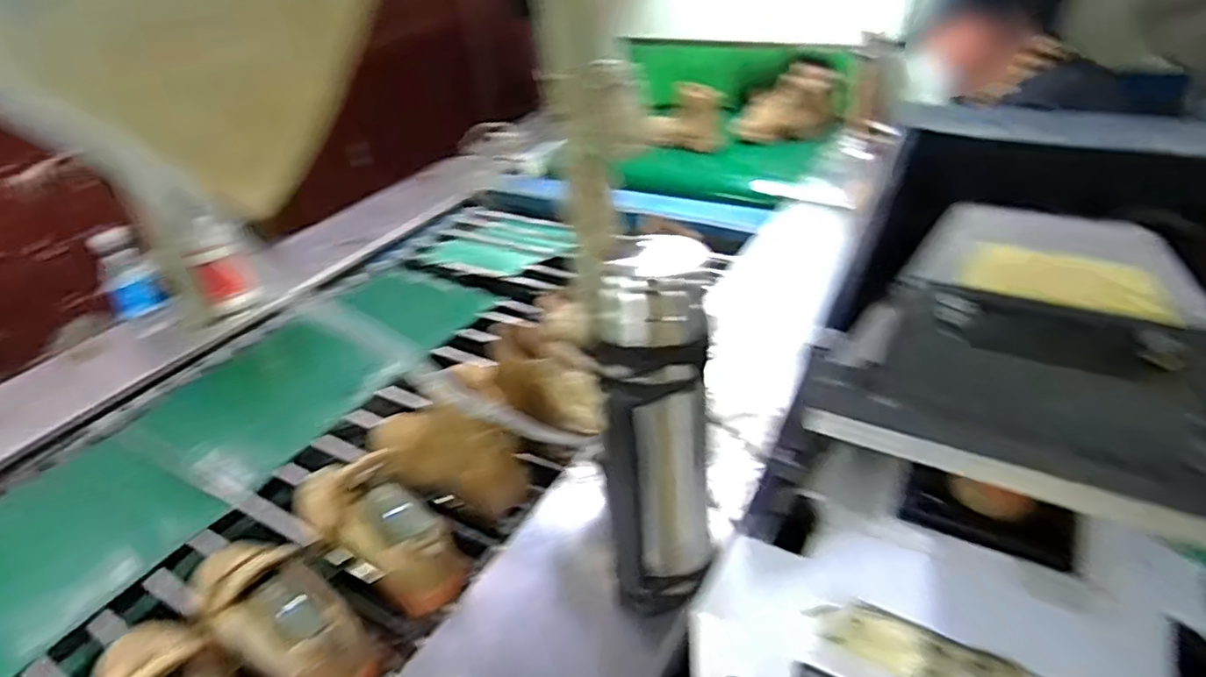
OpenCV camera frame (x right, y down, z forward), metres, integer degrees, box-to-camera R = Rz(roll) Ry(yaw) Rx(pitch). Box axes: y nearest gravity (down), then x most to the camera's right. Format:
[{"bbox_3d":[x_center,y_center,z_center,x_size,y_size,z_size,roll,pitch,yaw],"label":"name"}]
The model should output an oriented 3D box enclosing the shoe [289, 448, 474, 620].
[{"bbox_3d":[-0.290,0.212,0.841,0.112,0.116,0.285,-31,44,-32],"label":"shoe"}]

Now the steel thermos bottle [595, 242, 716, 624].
[{"bbox_3d":[0.053,0.104,0.659,0.115,0.385,0.099,1,36,8],"label":"steel thermos bottle"}]

